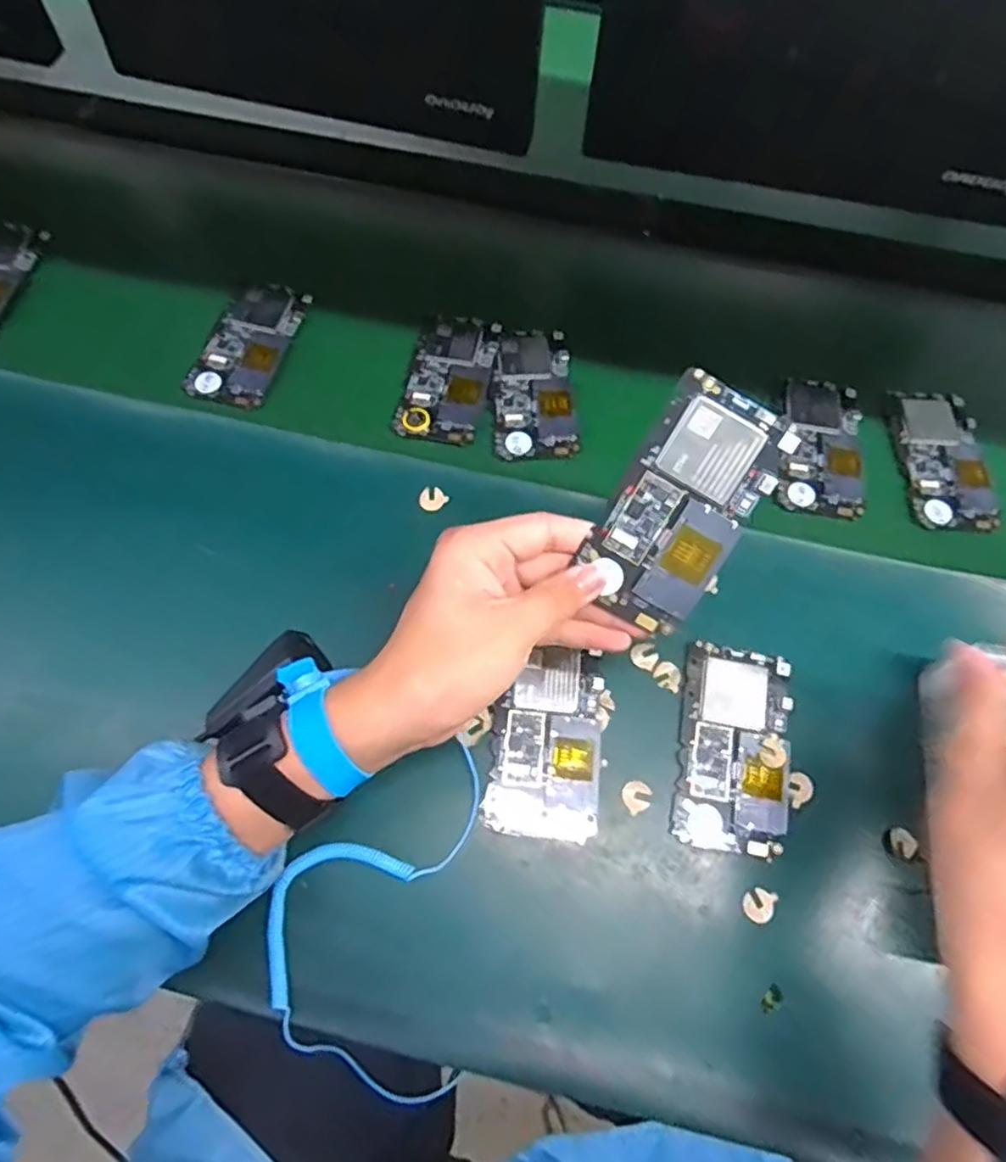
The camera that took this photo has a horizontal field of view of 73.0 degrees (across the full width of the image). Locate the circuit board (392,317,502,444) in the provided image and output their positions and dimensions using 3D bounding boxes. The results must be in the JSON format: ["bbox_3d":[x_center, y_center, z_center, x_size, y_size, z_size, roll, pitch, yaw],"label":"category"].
[{"bbox_3d":[-0.041,-0.163,0.541,0.063,0.004,0.120,16,65,0],"label":"circuit board"}]

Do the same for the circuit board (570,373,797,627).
[{"bbox_3d":[0.090,-0.036,0.348,0.066,0.006,0.124,30,103,0],"label":"circuit board"}]

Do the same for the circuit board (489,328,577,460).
[{"bbox_3d":[0.024,-0.153,0.540,0.062,0.005,0.123,2,66,-6],"label":"circuit board"}]

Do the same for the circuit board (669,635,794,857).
[{"bbox_3d":[0.145,0.104,0.427,0.066,0.008,0.124,10,69,6],"label":"circuit board"}]

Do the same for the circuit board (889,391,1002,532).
[{"bbox_3d":[0.340,-0.095,0.525,0.064,0.010,0.120,6,65,-4],"label":"circuit board"}]

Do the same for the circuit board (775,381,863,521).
[{"bbox_3d":[0.246,-0.108,0.526,0.061,0.004,0.124,12,65,-2],"label":"circuit board"}]

